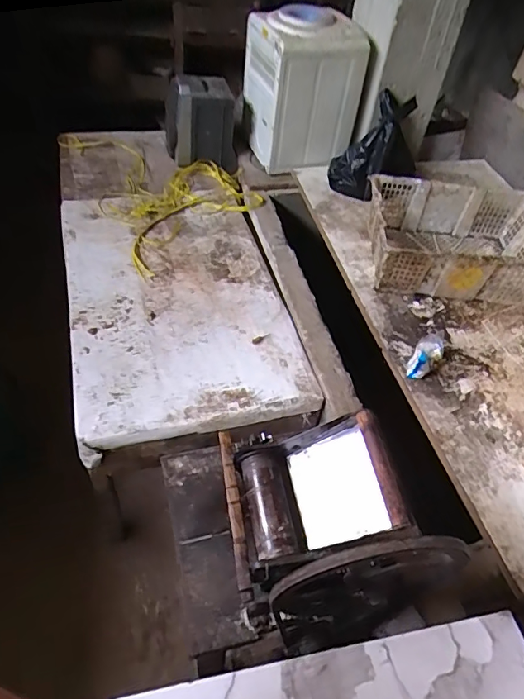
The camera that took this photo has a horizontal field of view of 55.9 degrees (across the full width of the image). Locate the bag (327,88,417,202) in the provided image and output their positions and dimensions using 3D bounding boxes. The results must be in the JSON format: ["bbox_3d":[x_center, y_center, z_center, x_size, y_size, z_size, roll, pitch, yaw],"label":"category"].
[{"bbox_3d":[0.371,-0.629,1.585,0.270,0.273,0.190,14,47,2],"label":"bag"}]

